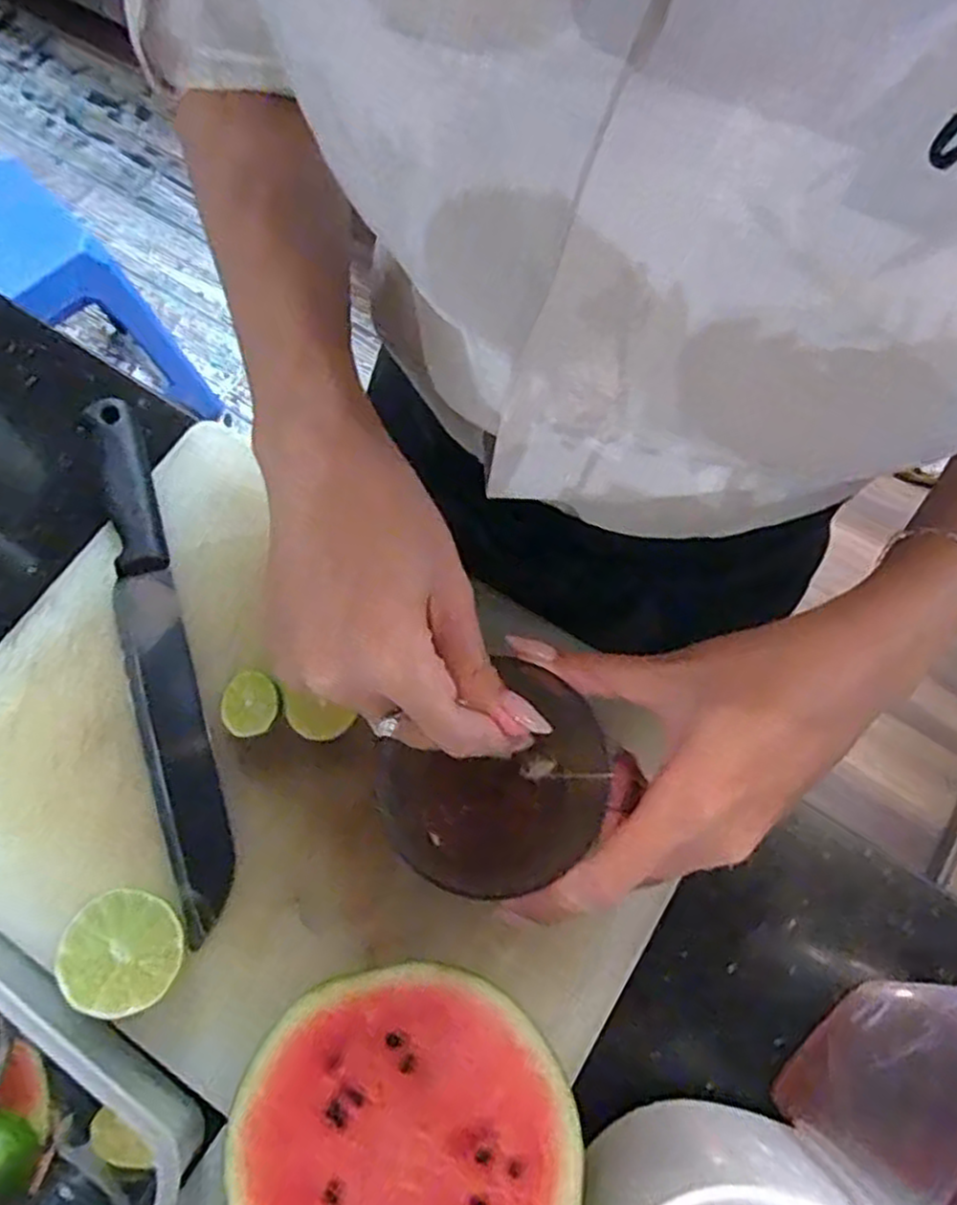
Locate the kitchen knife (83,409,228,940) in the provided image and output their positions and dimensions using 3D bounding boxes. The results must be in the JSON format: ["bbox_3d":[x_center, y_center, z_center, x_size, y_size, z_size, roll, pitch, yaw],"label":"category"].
[{"bbox_3d":[-0.187,0.024,0.436,0.035,0.027,0.318,-17,71,-5],"label":"kitchen knife"}]

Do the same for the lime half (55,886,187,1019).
[{"bbox_3d":[-0.172,0.172,0.369,0.055,0.028,0.055,4,59,-7],"label":"lime half"}]

